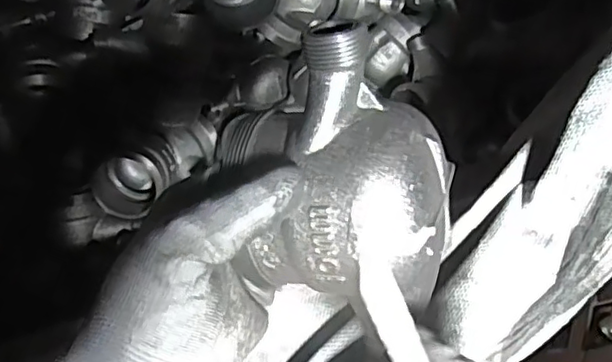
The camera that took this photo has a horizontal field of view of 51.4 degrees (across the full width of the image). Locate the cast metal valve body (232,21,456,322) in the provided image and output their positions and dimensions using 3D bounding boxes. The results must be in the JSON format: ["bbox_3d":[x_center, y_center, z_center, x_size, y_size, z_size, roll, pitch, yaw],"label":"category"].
[{"bbox_3d":[0.026,0.003,0.257,0.077,0.067,0.092,19,75,6],"label":"cast metal valve body"}]

